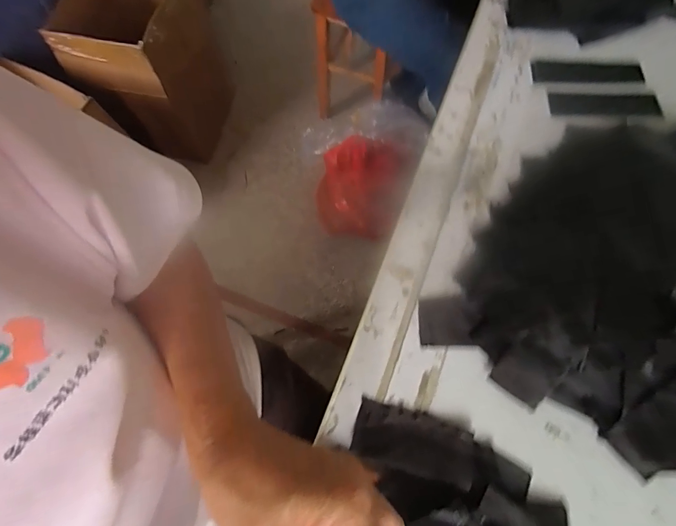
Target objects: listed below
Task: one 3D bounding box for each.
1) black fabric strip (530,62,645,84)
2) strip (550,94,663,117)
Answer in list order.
[{"bbox_3d":[0.361,-0.278,0.533,0.155,0.005,0.040,0,70,1],"label":"black fabric strip"},{"bbox_3d":[0.372,-0.222,0.510,0.151,0.004,0.040,1,70,1],"label":"strip"}]

